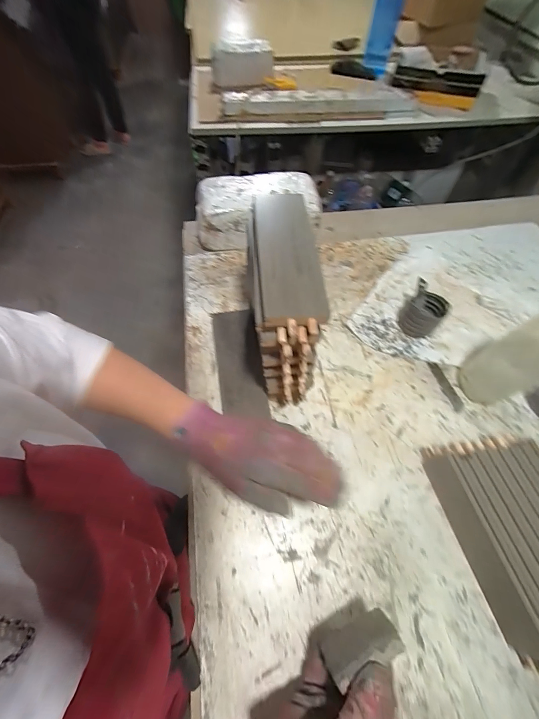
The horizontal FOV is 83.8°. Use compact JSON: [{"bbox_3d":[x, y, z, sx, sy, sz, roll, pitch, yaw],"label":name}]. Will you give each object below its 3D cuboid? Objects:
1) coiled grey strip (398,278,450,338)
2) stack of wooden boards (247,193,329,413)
[{"bbox_3d":[0.270,-0.082,0.531,0.069,0.064,0.064,35,66,18],"label":"coiled grey strip"},{"bbox_3d":[0.020,-0.060,0.426,0.071,0.219,0.206,-2,60,-1],"label":"stack of wooden boards"}]

